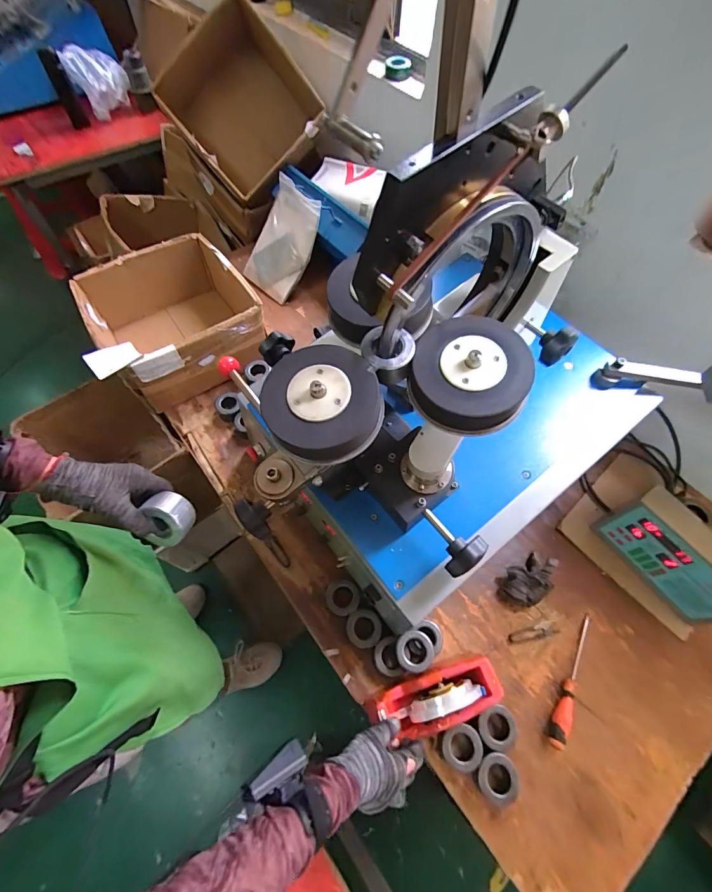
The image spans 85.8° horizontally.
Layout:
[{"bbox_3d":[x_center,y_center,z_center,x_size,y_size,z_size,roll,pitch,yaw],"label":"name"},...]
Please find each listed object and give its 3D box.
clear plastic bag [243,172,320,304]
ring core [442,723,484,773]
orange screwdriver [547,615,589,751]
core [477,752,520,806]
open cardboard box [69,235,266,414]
[{"bbox_3d":[-0.204,-0.561,1.054,0.189,0.272,0.035,45,27,18],"label":"clear plastic bag"},{"bbox_3d":[0.165,0.470,0.599,0.059,0.031,0.058,1,62,-1],"label":"ring core"},{"bbox_3d":[0.372,0.393,0.654,0.023,0.037,0.225,29,65,13],"label":"orange screwdriver"},{"bbox_3d":[0.215,0.503,0.581,0.059,0.028,0.059,1,62,-1],"label":"core"},{"bbox_3d":[-0.431,-0.290,0.920,0.351,0.191,0.321,-29,66,-16],"label":"open cardboard box"}]

